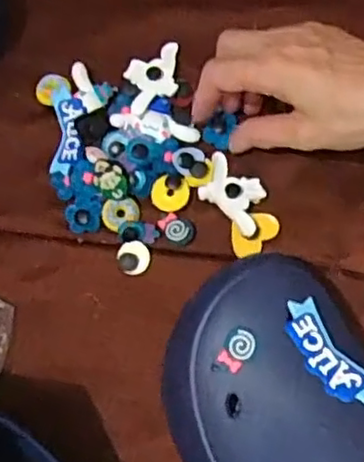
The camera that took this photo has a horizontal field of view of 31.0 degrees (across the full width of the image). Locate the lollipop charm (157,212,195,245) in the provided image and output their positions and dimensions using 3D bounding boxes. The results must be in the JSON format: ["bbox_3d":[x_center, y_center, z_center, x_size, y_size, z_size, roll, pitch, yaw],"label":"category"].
[{"bbox_3d":[-0.003,-0.002,0.421,0.018,0.006,0.023,-39,77,-6],"label":"lollipop charm"}]

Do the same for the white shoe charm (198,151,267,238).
[{"bbox_3d":[0.033,-0.024,0.417,0.052,0.009,0.035,39,81,12],"label":"white shoe charm"}]

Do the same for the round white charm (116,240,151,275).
[{"bbox_3d":[-0.031,0.017,0.418,0.021,0.006,0.021,-1,76,3],"label":"round white charm"}]

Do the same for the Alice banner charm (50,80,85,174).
[{"bbox_3d":[-0.075,-0.070,0.438,0.022,0.004,0.065,-2,75,12],"label":"Alice banner charm"}]

